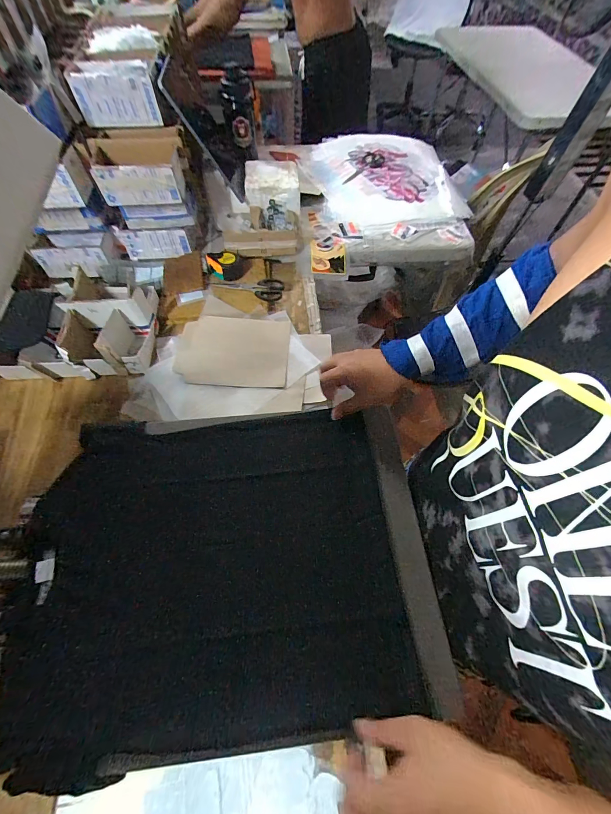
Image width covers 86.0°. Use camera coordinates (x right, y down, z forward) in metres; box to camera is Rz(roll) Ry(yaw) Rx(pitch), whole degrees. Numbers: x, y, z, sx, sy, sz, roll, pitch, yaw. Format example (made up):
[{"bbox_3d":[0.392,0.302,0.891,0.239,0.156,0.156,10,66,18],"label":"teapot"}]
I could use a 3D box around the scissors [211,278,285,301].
[{"bbox_3d":[-0.136,-0.280,0.783,0.168,0.013,0.069,-7,63,-6],"label":"scissors"}]

